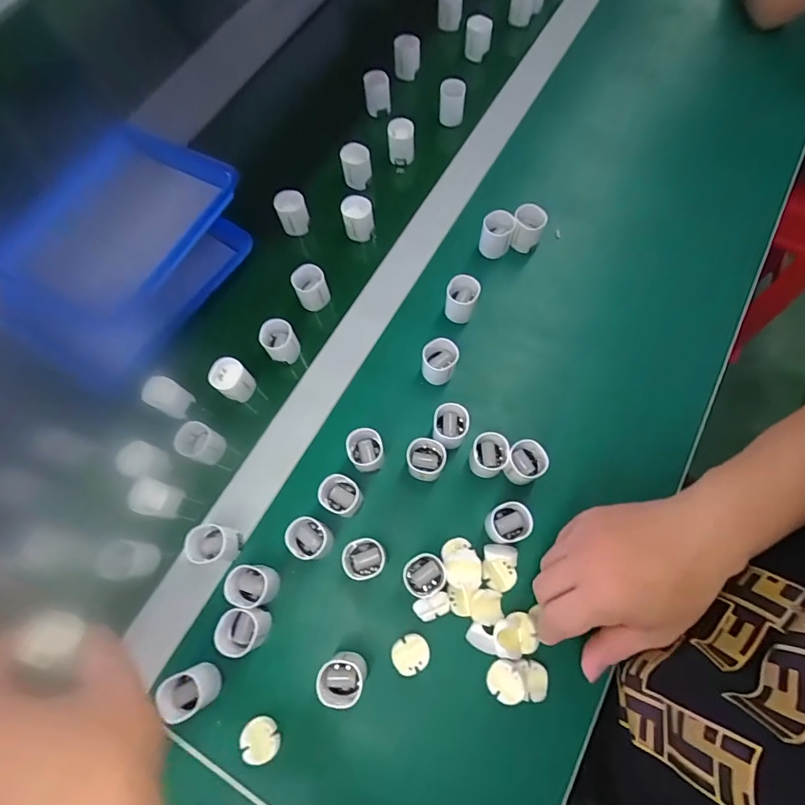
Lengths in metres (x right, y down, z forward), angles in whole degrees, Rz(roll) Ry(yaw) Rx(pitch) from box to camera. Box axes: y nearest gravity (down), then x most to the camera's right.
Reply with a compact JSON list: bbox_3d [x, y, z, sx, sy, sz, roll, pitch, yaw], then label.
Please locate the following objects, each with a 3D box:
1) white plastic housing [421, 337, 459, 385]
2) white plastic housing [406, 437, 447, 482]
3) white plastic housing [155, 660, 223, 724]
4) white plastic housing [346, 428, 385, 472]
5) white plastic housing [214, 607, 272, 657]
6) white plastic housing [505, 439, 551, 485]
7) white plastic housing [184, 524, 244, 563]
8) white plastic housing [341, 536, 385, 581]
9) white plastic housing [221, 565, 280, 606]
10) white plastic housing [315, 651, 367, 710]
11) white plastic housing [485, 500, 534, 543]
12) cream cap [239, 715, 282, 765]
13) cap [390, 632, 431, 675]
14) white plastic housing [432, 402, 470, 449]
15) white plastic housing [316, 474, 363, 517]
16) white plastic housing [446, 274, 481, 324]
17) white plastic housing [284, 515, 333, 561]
[{"bbox_3d":[0.033,-0.036,0.401,0.030,0.037,0.030,0,73,0],"label":"white plastic housing"},{"bbox_3d":[0.019,0.049,0.374,0.031,0.035,0.029,14,73,4],"label":"white plastic housing"},{"bbox_3d":[-0.153,0.206,0.319,0.035,0.032,0.028,-28,75,-8],"label":"white plastic housing"},{"bbox_3d":[-0.031,0.040,0.376,0.029,0.030,0.031,0,73,0],"label":"white plastic housing"},{"bbox_3d":[-0.117,0.168,0.334,0.031,0.034,0.030,0,73,0],"label":"white plastic housing"},{"bbox_3d":[0.100,0.049,0.370,0.031,0.032,0.031,0,73,0],"label":"white plastic housing"},{"bbox_3d":[-0.148,0.111,0.353,0.032,0.030,0.028,5,73,1],"label":"white plastic housing"},{"bbox_3d":[-0.029,0.121,0.348,0.031,0.036,0.029,0,73,0],"label":"white plastic housing"},{"bbox_3d":[-0.114,0.140,0.344,0.032,0.032,0.027,9,73,3],"label":"white plastic housing"},{"bbox_3d":[-0.043,0.199,0.323,0.031,0.036,0.027,11,73,3],"label":"white plastic housing"},{"bbox_3d":[0.084,0.096,0.359,0.034,0.033,0.029,-22,74,-7],"label":"white plastic housing"},{"bbox_3d":[-0.101,0.240,0.320,0.025,0.008,0.028,-30,75,-9],"label":"cream cap"},{"bbox_3d":[0.006,0.189,0.338,0.028,0.005,0.024,-30,75,-9],"label":"cap"},{"bbox_3d":[0.040,0.023,0.384,0.029,0.033,0.036,16,73,5],"label":"white plastic housing"},{"bbox_3d":[-0.050,0.075,0.364,0.031,0.033,0.029,0,73,0],"label":"white plastic housing"},{"bbox_3d":[0.055,-0.096,0.422,0.028,0.040,0.029,19,74,6],"label":"white plastic housing"},{"bbox_3d":[-0.073,0.108,0.354,0.031,0.034,0.028,34,75,10],"label":"white plastic housing"}]

